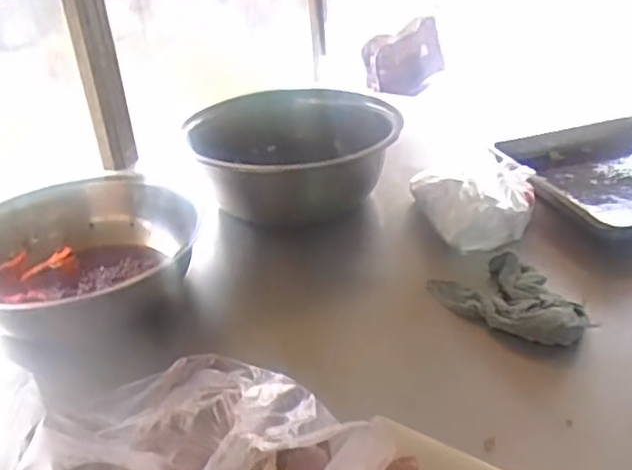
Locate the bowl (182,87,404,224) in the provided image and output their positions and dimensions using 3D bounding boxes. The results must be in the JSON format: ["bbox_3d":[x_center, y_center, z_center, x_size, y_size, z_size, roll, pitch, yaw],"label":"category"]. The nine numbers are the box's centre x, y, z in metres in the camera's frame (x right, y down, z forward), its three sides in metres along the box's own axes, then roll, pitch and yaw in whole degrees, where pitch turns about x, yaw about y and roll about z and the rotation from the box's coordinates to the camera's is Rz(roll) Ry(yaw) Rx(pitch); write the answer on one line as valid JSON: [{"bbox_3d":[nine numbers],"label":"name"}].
[{"bbox_3d":[-0.029,-0.152,1.264,0.372,0.141,0.373,-4,31,2],"label":"bowl"}]

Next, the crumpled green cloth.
[{"bbox_3d":[0.268,0.090,0.909,0.144,0.038,0.204,-16,32,-17],"label":"crumpled green cloth"}]

